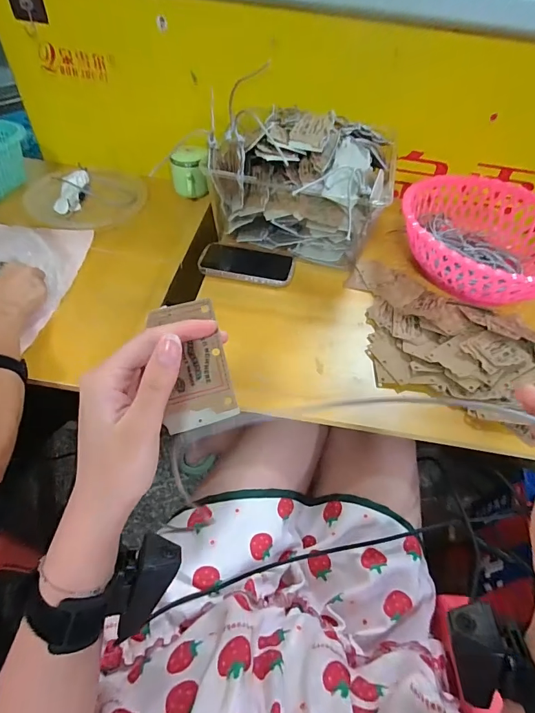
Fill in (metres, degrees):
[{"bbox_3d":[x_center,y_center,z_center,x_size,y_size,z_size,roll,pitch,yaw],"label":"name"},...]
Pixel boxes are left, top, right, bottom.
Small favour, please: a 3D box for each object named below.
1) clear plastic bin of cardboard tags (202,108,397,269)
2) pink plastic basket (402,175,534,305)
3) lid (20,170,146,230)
[{"bbox_3d":[0.054,-0.287,0.650,0.276,0.189,0.177,11,51,3],"label":"clear plastic bin of cardboard tags"},{"bbox_3d":[0.378,-0.198,0.669,0.291,0.098,0.303,19,52,9],"label":"pink plastic basket"},{"bbox_3d":[-0.387,-0.342,0.826,0.240,0.011,0.240,3,51,-4],"label":"lid"}]

